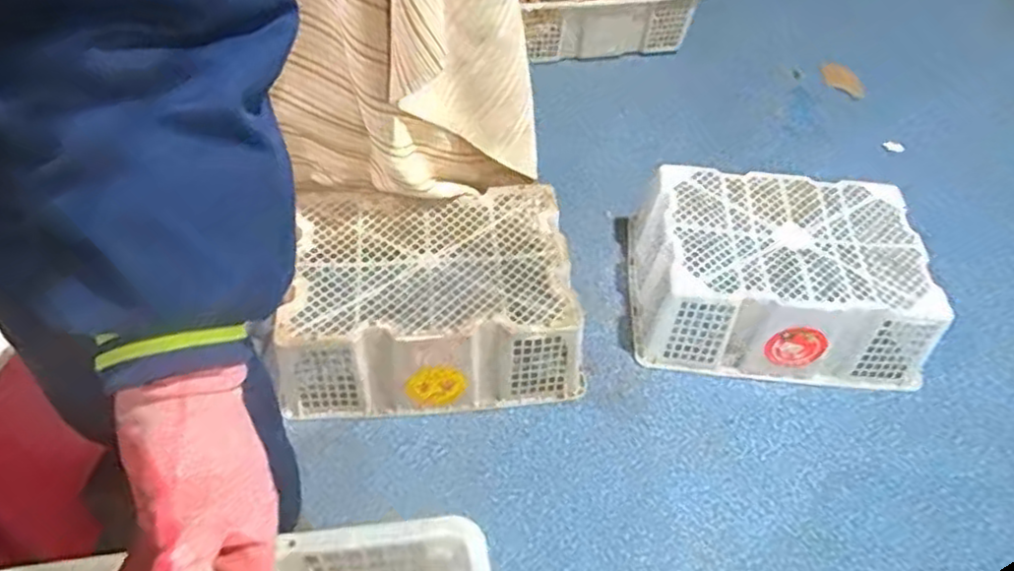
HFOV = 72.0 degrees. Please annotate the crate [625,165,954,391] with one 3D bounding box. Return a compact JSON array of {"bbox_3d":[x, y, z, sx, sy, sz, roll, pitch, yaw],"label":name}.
[{"bbox_3d":[0.448,-0.025,1.188,0.449,0.169,0.340,6,51,0],"label":"crate"}]

